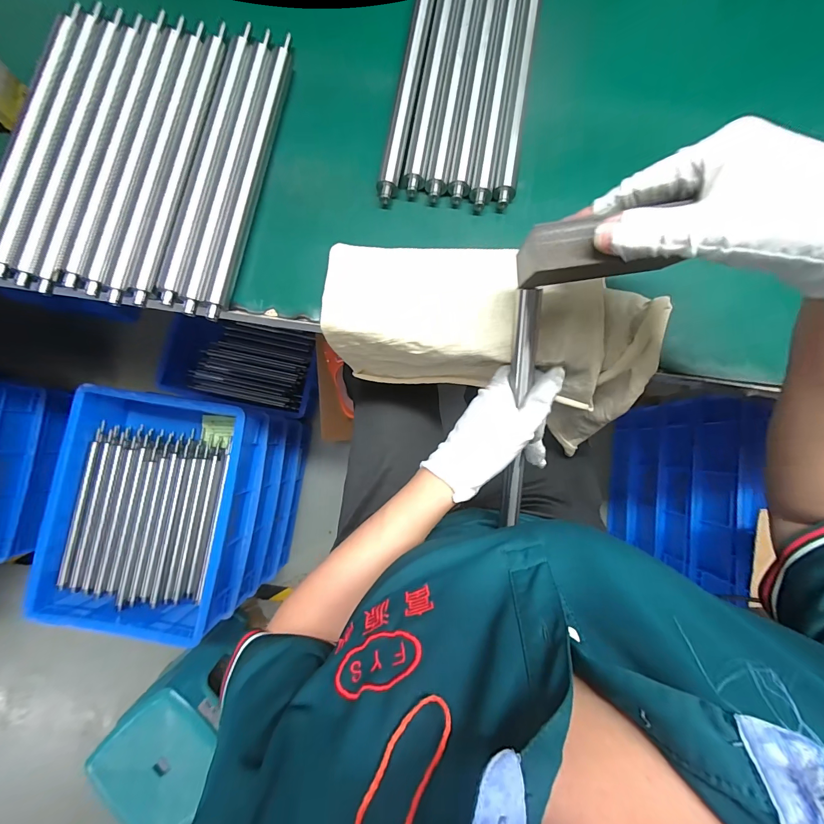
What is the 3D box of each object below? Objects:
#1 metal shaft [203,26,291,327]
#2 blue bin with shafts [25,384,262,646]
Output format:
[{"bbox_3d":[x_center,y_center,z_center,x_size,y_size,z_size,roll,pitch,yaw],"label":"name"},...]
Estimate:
[{"bbox_3d":[-0.140,-0.209,0.316,0.014,0.011,0.268,11,82,-2],"label":"metal shaft"},{"bbox_3d":[-0.476,0.184,0.673,0.311,0.122,0.419,9,85,1],"label":"blue bin with shafts"}]

